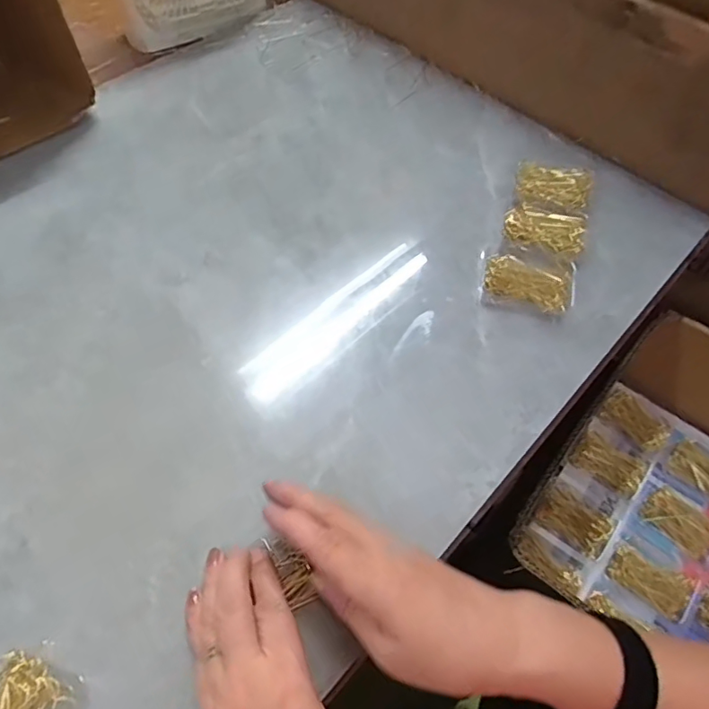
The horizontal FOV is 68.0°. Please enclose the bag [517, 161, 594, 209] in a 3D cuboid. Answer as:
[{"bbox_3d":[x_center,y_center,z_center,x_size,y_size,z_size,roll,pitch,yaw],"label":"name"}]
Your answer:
[{"bbox_3d":[0.199,-0.169,0.524,0.069,0.017,0.042,14,58,6],"label":"bag"}]

